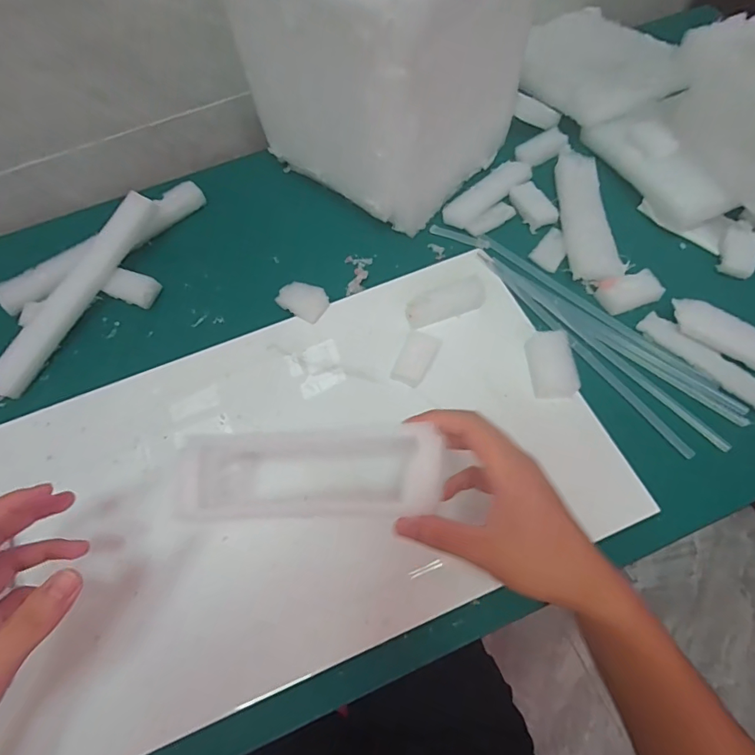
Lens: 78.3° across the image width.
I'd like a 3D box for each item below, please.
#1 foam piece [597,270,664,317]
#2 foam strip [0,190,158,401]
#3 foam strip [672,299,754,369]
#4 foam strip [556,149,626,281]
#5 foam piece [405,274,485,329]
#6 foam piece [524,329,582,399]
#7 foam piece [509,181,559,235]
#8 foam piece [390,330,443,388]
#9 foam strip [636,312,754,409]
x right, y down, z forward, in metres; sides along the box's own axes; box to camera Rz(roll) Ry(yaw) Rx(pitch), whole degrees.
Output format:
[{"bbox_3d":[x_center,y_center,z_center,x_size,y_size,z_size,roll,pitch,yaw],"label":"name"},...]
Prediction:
[{"bbox_3d":[0.247,-0.085,0.454,0.055,0.017,0.036,-17,63,-5],"label":"foam piece"},{"bbox_3d":[-0.309,-0.087,0.477,0.027,0.031,0.240,27,79,17],"label":"foam strip"},{"bbox_3d":[0.320,-0.037,0.419,0.106,0.022,0.031,30,69,17],"label":"foam strip"},{"bbox_3d":[0.220,-0.176,0.496,0.045,0.023,0.170,-1,63,3],"label":"foam strip"},{"bbox_3d":[0.068,-0.074,0.449,0.083,0.023,0.023,-22,64,-7],"label":"foam piece"},{"bbox_3d":[0.155,-0.012,0.415,0.035,0.020,0.062,-4,63,2],"label":"foam piece"},{"bbox_3d":[0.171,-0.191,0.515,0.034,0.012,0.060,-25,64,-8],"label":"foam piece"},{"bbox_3d":[0.036,-0.019,0.432,0.031,0.006,0.055,20,66,13],"label":"foam piece"},{"bbox_3d":[0.314,0.001,0.411,0.023,0.010,0.175,-40,67,-15],"label":"foam strip"}]

